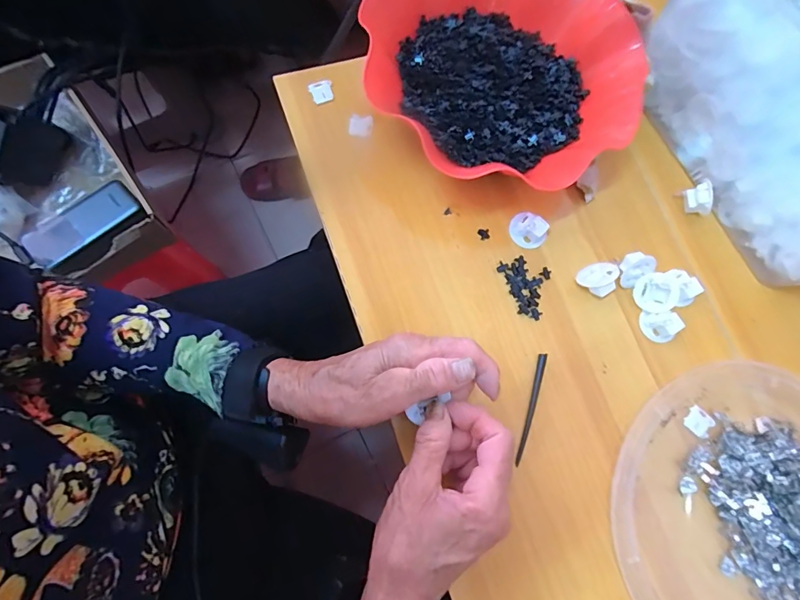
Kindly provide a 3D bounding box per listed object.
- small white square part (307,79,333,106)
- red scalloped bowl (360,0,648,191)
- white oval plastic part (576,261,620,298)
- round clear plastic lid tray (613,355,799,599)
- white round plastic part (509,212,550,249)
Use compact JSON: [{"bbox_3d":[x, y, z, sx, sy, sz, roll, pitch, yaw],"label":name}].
[{"bbox_3d":[-0.070,-0.187,0.387,0.022,0.006,0.018,-23,79,-6],"label":"small white square part"},{"bbox_3d":[0.084,-0.185,0.369,0.217,0.088,0.207,1,78,-5],"label":"red scalloped bowl"},{"bbox_3d":[0.165,-0.018,0.356,0.030,0.021,0.027,-30,80,-8],"label":"white oval plastic part"},{"bbox_3d":[0.279,0.175,0.330,0.226,0.019,0.235,0,77,-2],"label":"round clear plastic lid tray"},{"bbox_3d":[0.108,-0.059,0.362,0.032,0.013,0.025,44,80,8],"label":"white round plastic part"}]

